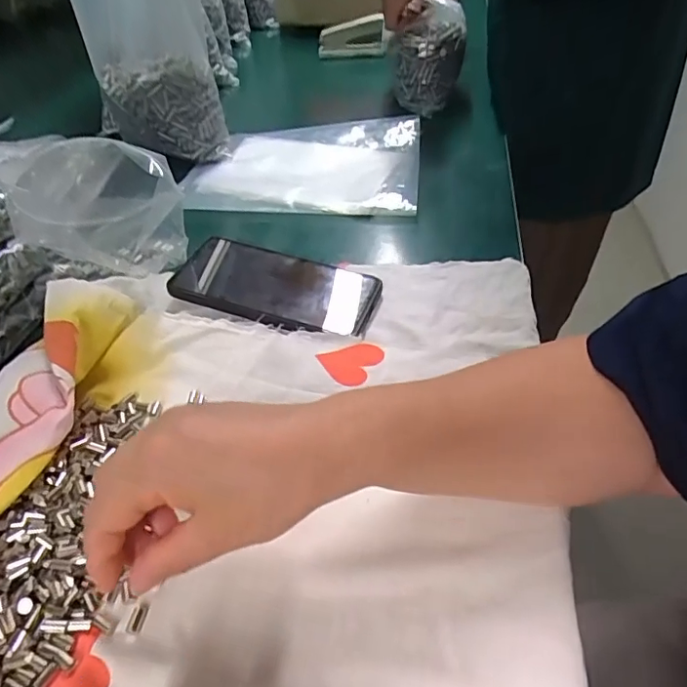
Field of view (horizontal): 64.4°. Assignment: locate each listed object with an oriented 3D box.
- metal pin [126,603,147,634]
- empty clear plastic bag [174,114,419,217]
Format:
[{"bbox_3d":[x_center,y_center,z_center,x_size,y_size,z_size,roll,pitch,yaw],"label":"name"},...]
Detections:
[{"bbox_3d":[-0.101,0.135,0.267,0.007,0.004,0.013,9,56,8],"label":"metal pin"},{"bbox_3d":[-0.043,-0.200,0.608,0.249,0.019,0.174,2,46,8],"label":"empty clear plastic bag"}]

